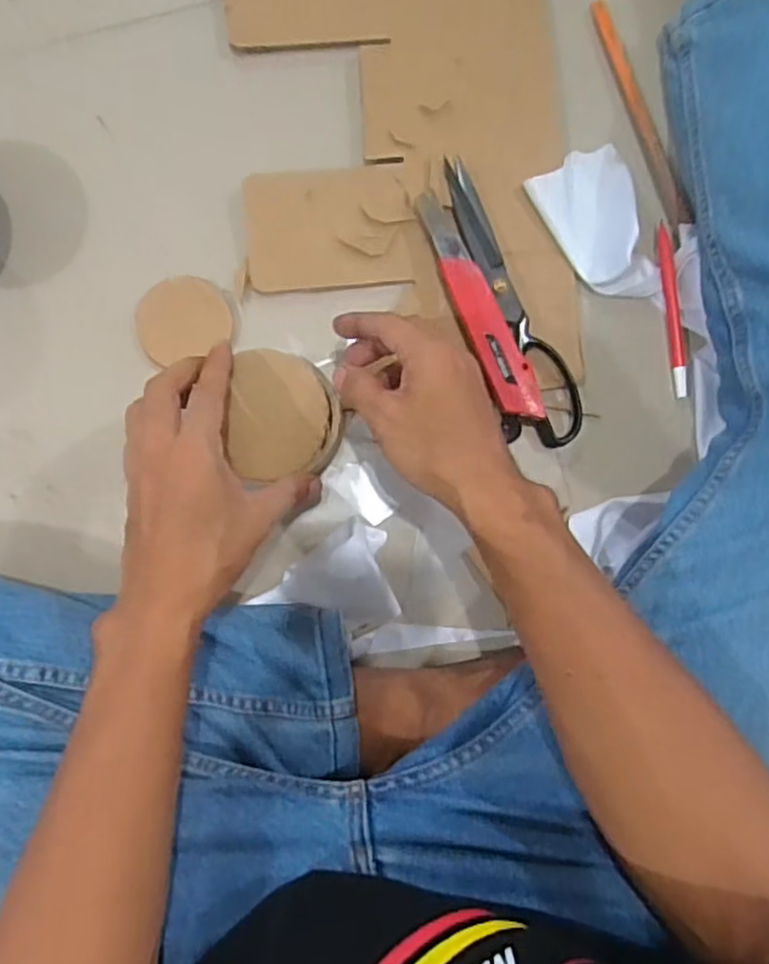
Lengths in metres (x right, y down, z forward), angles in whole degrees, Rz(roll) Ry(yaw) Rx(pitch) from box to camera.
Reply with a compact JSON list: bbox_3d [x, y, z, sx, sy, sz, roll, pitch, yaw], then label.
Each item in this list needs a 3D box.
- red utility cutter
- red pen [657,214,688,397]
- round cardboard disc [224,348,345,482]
[{"bbox_3d":[0.068,-0.129,0.501,0.031,0.019,0.179,-23,88,-2],"label":"red utility cutter"},{"bbox_3d":[0.220,-0.131,0.519,0.012,0.012,0.132,-9,88,-1],"label":"red pen"},{"bbox_3d":[-0.066,-0.045,0.442,0.069,0.014,0.080,-10,88,-1],"label":"round cardboard disc"}]

